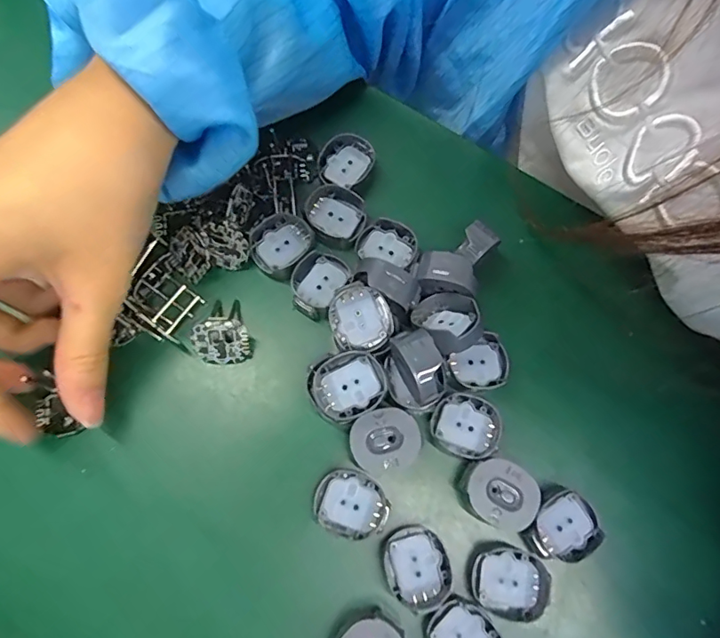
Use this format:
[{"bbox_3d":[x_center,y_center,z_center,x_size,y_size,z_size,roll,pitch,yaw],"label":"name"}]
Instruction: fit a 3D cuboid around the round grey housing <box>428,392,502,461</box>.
[{"bbox_3d":[0.044,0.045,0.210,0.028,0.011,0.027,1,73,-2],"label":"round grey housing"}]

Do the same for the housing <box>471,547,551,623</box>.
[{"bbox_3d":[0.056,0.100,0.190,0.026,0.009,0.024,24,74,5],"label":"housing"}]

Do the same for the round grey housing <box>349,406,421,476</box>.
[{"bbox_3d":[0.010,0.049,0.202,0.027,0.008,0.025,-20,75,-8],"label":"round grey housing"}]

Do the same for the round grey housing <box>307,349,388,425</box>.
[{"bbox_3d":[-0.006,0.027,0.203,0.029,0.012,0.027,1,73,-2],"label":"round grey housing"}]

